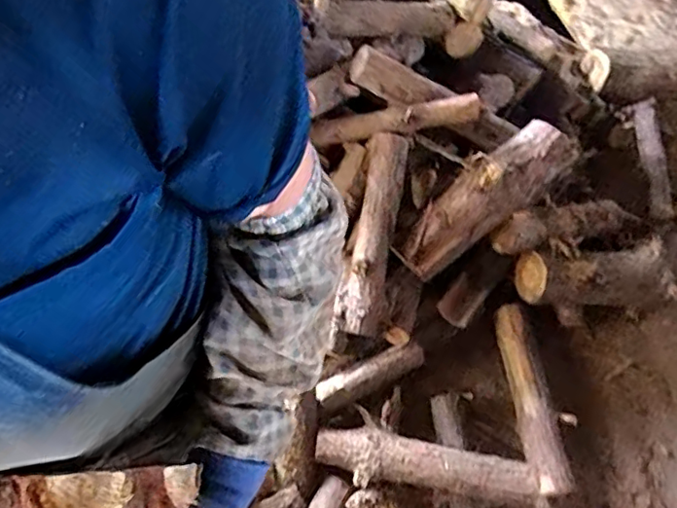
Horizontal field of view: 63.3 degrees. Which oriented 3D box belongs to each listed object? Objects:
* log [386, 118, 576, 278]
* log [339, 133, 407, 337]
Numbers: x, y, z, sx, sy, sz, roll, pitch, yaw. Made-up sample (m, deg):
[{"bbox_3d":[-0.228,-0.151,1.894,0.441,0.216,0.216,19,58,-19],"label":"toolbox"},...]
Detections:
[{"bbox_3d":[0.357,-0.137,1.394,0.485,0.158,0.144,-40,62,8],"label":"log"},{"bbox_3d":[0.082,-0.050,1.319,0.100,0.078,0.487,9,86,10],"label":"log"}]

